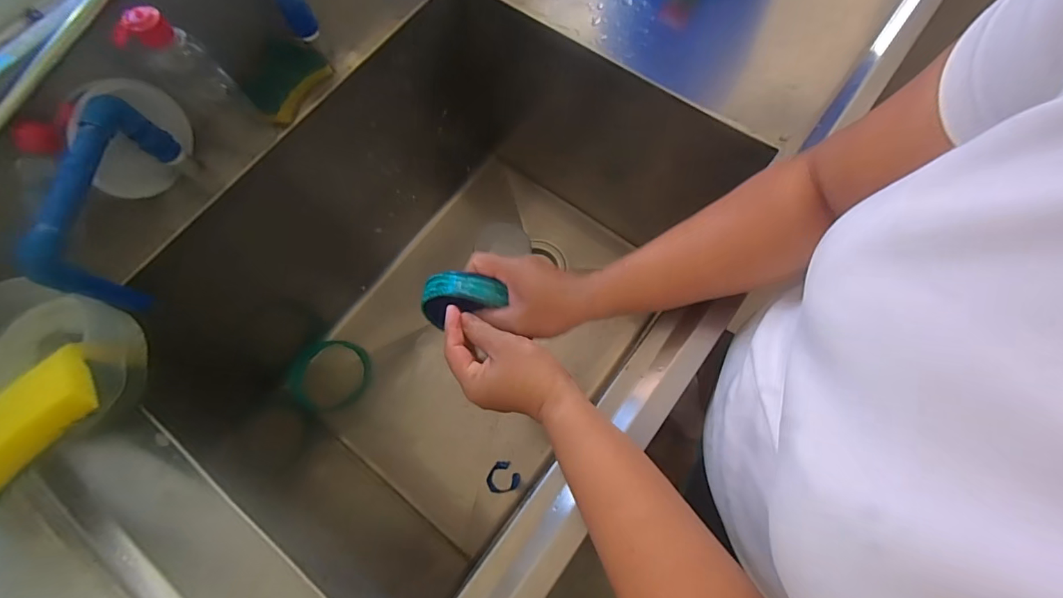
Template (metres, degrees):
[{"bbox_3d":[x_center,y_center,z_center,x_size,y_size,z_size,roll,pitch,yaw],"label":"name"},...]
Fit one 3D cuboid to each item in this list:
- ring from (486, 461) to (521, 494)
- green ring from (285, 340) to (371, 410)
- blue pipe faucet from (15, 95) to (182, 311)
[{"bbox_3d":[-0.045,0.290,0.756,0.053,0.013,0.048,-2,72,1],"label":"ring"},{"bbox_3d":[-0.366,0.136,0.834,0.139,0.023,0.122,2,85,-9],"label":"green ring"},{"bbox_3d":[-0.387,-0.088,0.432,0.023,0.110,0.181,5,72,4],"label":"blue pipe faucet"}]

